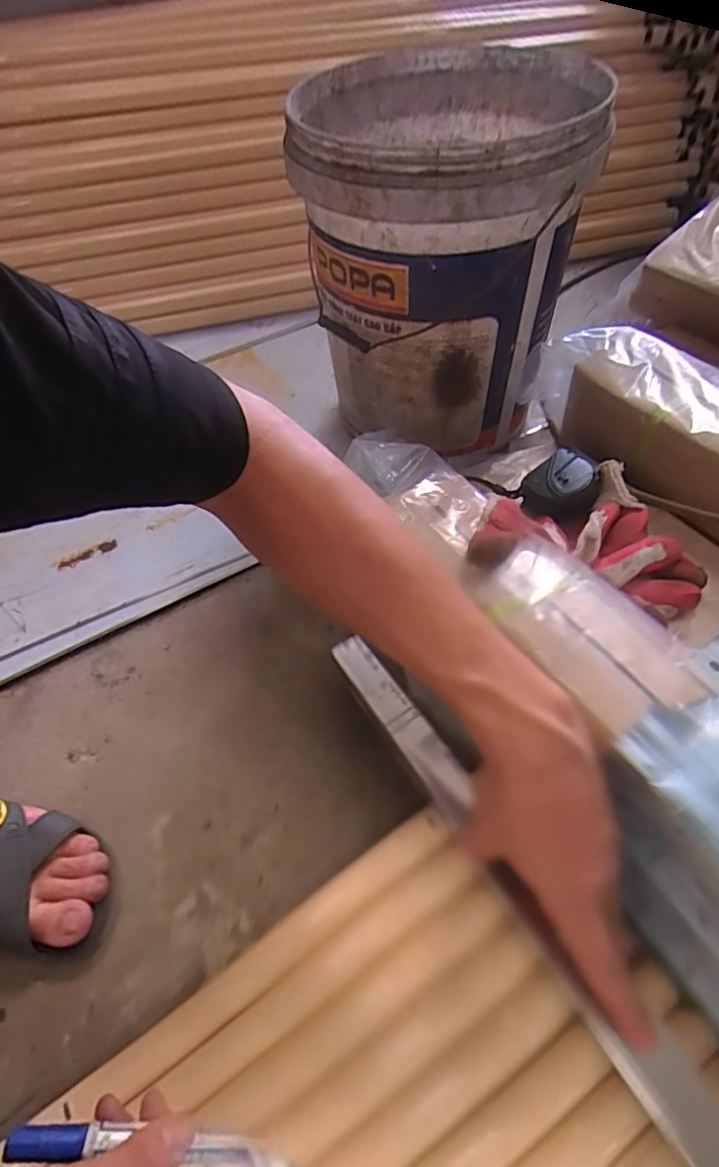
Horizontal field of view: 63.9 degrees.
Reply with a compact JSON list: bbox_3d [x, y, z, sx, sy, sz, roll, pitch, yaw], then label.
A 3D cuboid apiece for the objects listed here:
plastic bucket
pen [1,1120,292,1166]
[{"bbox_3d":[0.090,-0.362,0.661,0.287,0.303,0.304,5,54,8],"label":"plastic bucket"},{"bbox_3d":[-0.107,0.305,0.310,0.157,0.013,0.019,11,53,-5],"label":"pen"}]

